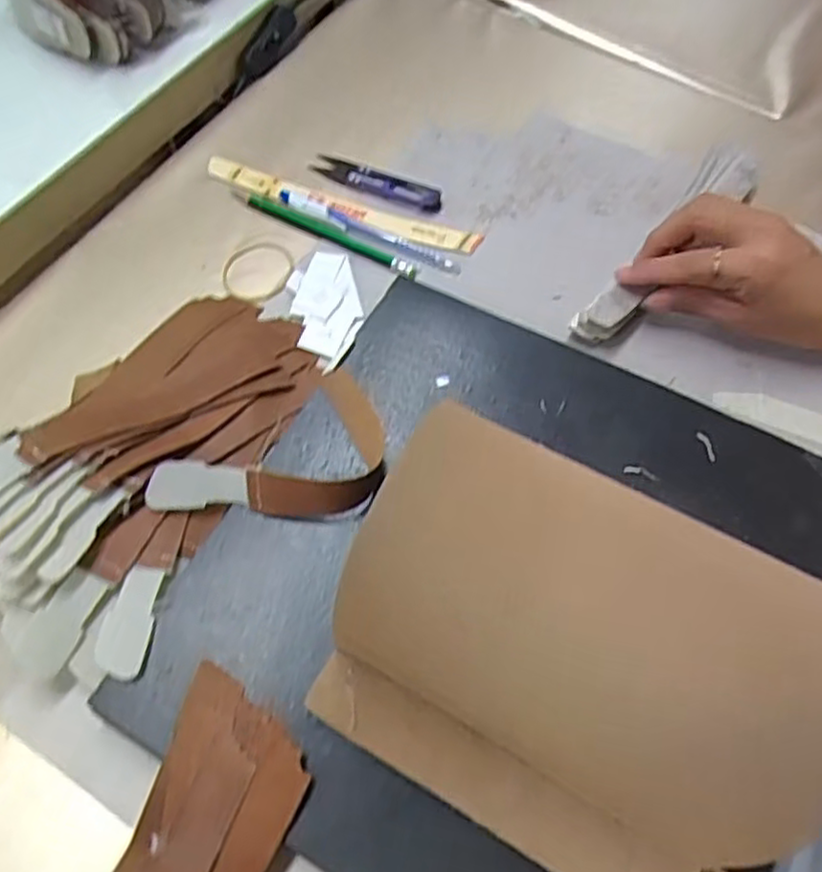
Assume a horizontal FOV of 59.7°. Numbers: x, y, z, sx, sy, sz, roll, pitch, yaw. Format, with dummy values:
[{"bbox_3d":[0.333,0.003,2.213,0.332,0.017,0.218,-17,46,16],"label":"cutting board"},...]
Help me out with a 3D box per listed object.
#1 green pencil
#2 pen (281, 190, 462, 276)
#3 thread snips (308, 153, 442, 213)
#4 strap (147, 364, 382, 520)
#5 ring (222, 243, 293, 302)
[{"bbox_3d":[-0.061,-0.143,0.493,0.144,0.005,0.012,27,67,11],"label":"green pencil"},{"bbox_3d":[-0.029,-0.142,0.495,0.136,0.006,0.015,24,66,10],"label":"pen"},{"bbox_3d":[-0.025,-0.183,0.516,0.099,0.010,0.024,25,66,10],"label":"thread snips"},{"bbox_3d":[-0.069,0.020,0.381,0.124,0.025,0.076,-31,69,-15],"label":"strap"},{"bbox_3d":[-0.103,-0.111,0.483,0.046,0.004,0.048,0,64,-1],"label":"ring"}]

